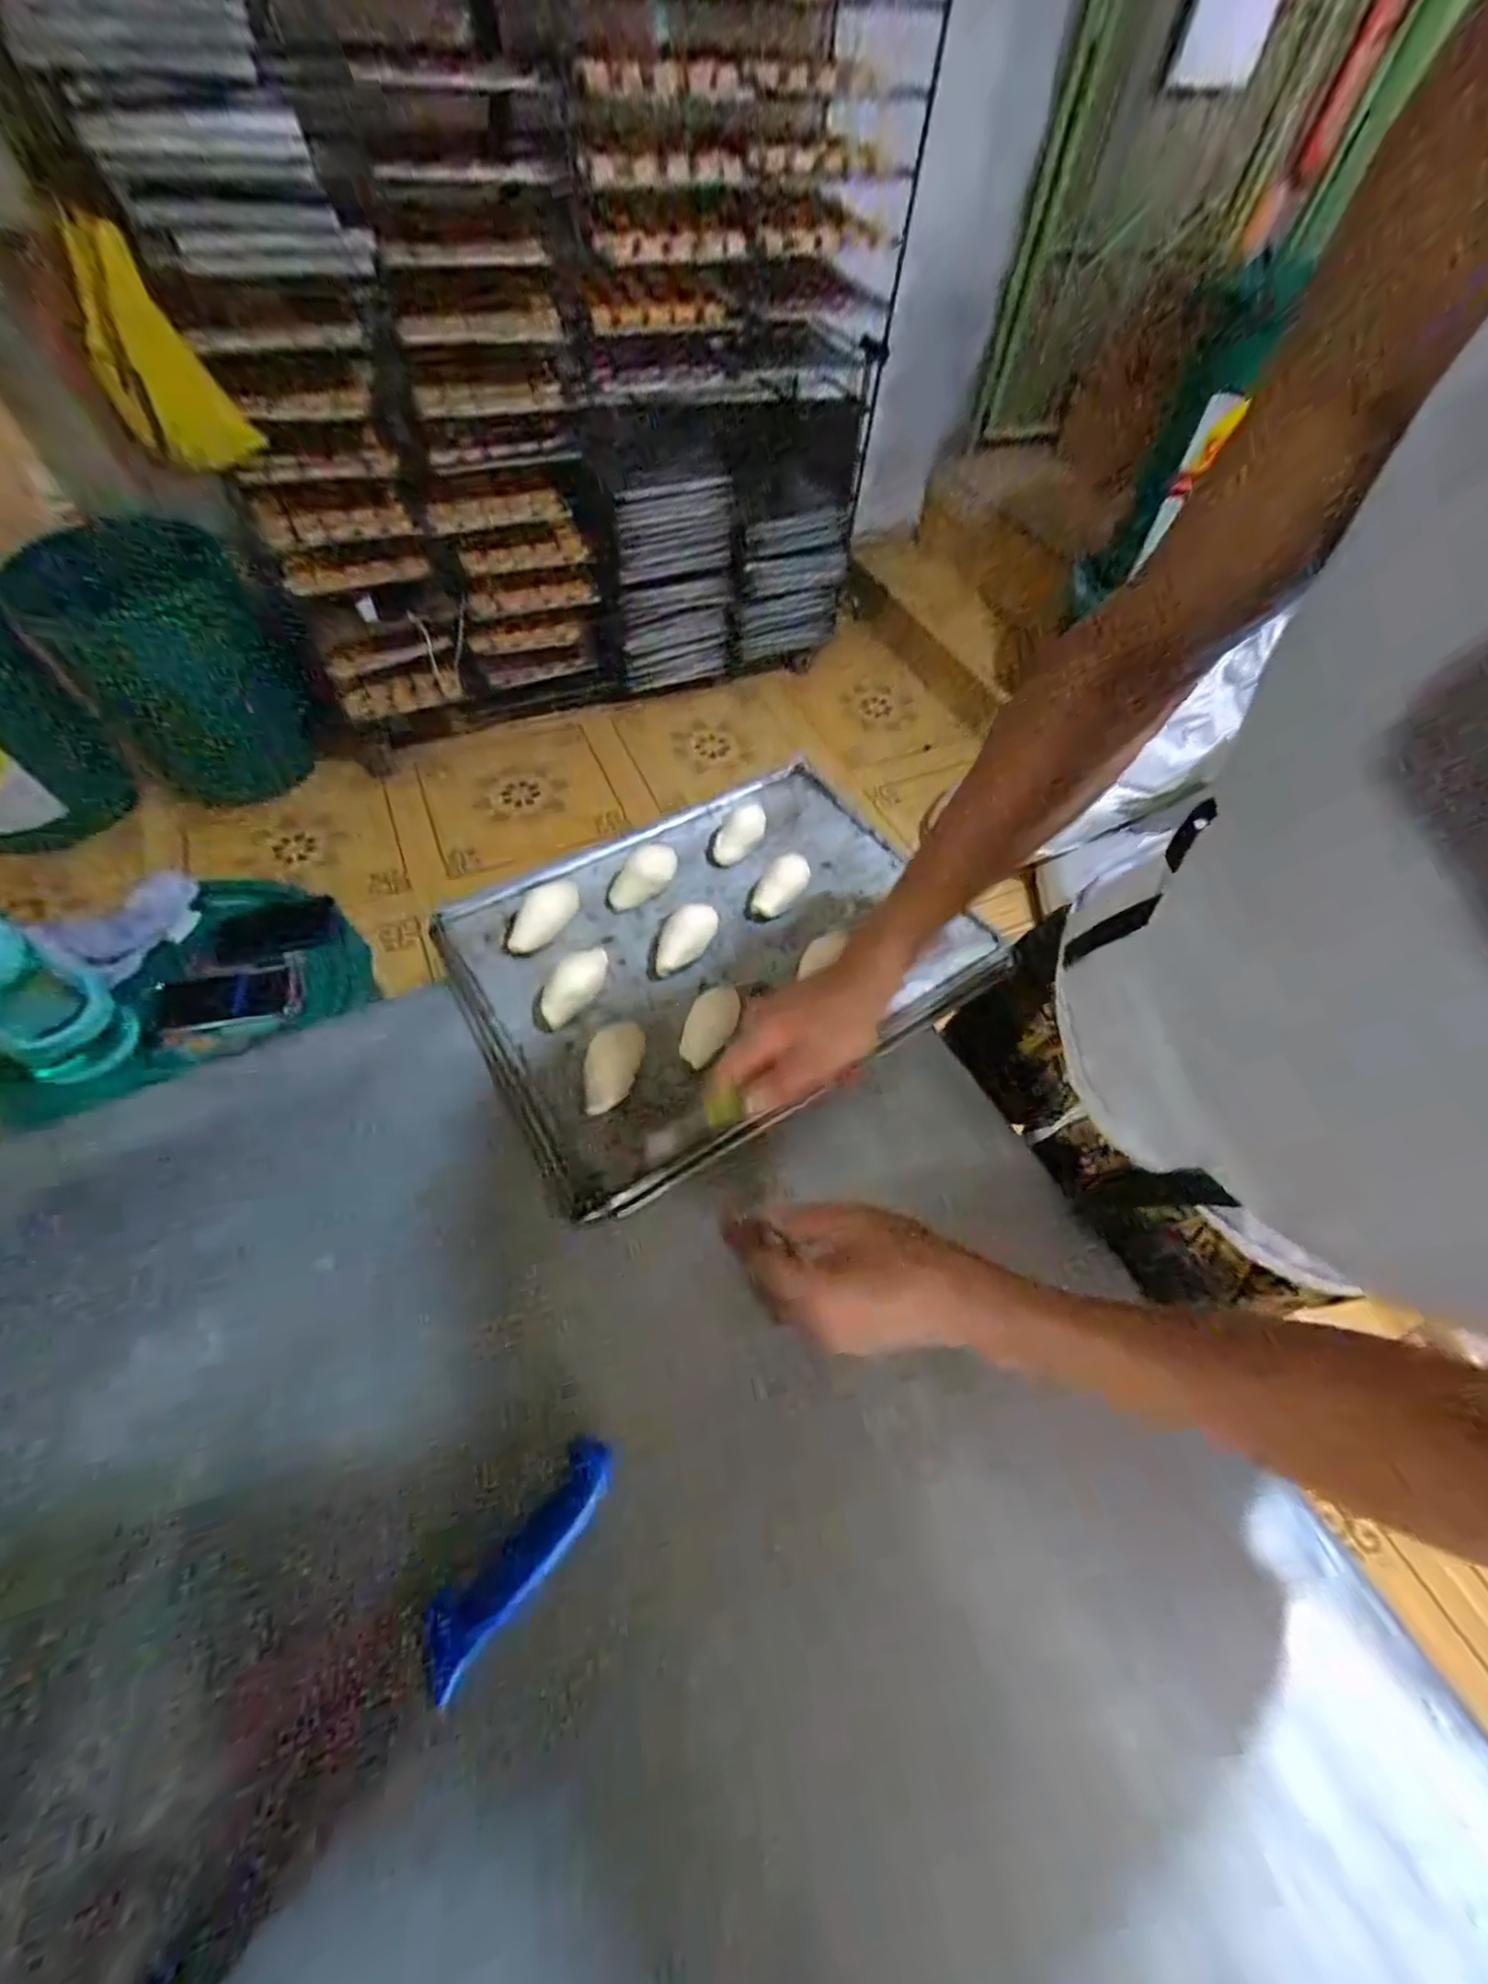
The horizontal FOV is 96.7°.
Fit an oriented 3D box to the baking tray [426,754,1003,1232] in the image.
[{"bbox_3d":[-0.021,-0.056,0.618,0.454,0.040,0.347,-28,63,-20],"label":"baking tray"}]

